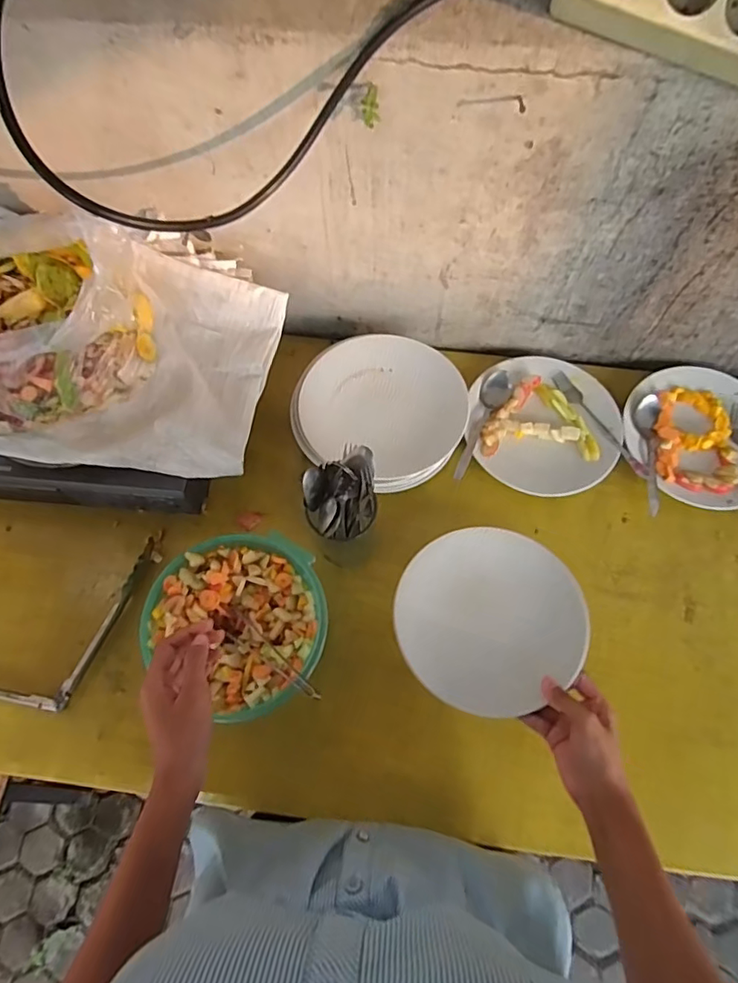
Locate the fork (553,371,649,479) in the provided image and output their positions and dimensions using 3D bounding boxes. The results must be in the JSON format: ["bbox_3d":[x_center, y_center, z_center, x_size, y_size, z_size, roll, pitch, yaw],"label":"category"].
[{"bbox_3d":[0.302,-0.089,0.712,0.019,0.010,0.179,-29,73,-9],"label":"fork"}]

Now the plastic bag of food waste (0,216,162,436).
[{"bbox_3d":[-0.358,-0.156,0.535,0.280,0.137,0.163,-19,71,-6],"label":"plastic bag of food waste"}]

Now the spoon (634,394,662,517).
[{"bbox_3d":[0.356,-0.049,0.693,0.031,0.017,0.158,9,71,4],"label":"spoon"}]

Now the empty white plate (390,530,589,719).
[{"bbox_3d":[0.129,0.132,0.582,0.191,0.017,0.189,0,70,1],"label":"empty white plate"}]

